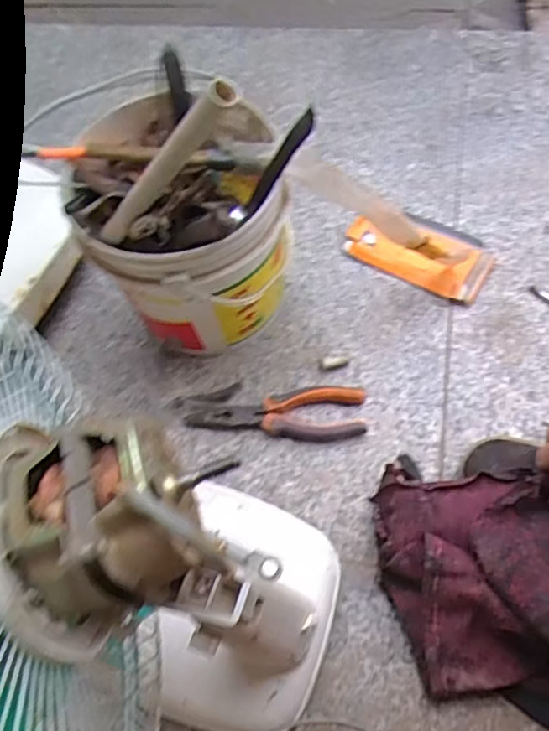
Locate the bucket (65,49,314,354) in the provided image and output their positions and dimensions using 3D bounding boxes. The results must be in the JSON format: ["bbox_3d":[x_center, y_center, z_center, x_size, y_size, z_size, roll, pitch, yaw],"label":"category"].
[{"bbox_3d":[-0.084,-0.151,0.559,0.185,0.312,0.190,-3,63,5],"label":"bucket"}]

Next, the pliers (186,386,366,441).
[{"bbox_3d":[0.002,0.046,0.602,0.178,0.018,0.056,1,64,7],"label":"pliers"}]

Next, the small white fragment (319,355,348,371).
[{"bbox_3d":[0.064,-0.003,0.632,0.031,0.009,0.013,-11,63,-2],"label":"small white fragment"}]

